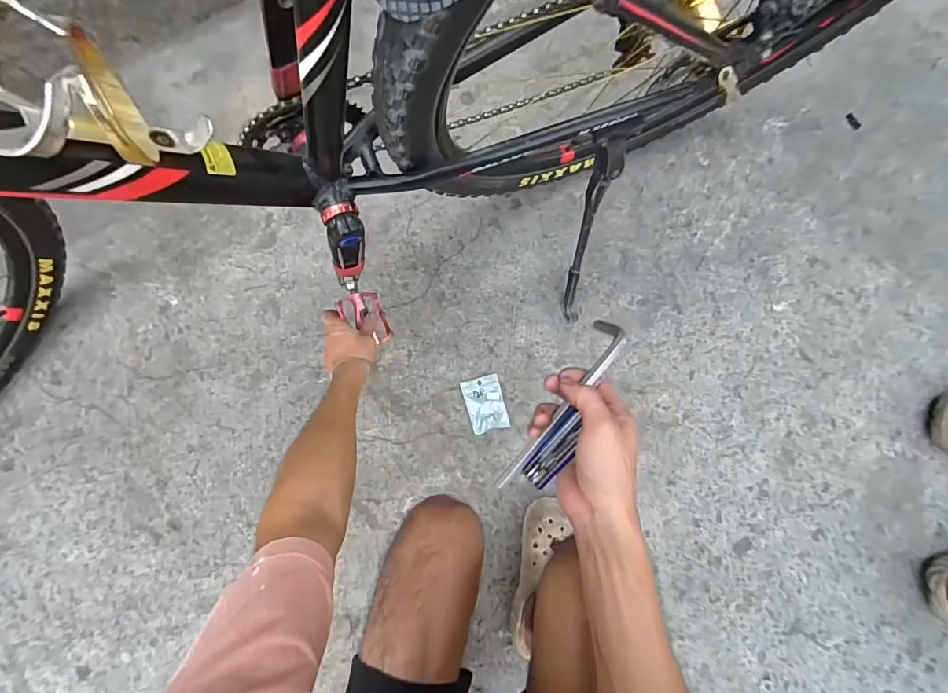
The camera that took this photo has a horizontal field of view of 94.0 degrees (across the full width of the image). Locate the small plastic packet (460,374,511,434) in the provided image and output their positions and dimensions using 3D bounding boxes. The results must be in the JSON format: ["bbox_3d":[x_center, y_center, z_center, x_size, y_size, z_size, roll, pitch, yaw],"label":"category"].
[{"bbox_3d":[0.021,0.105,0.806,0.068,0.007,0.097,-16,86,-1],"label":"small plastic packet"}]

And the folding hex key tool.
[{"bbox_3d":[0.087,0.058,0.405,0.040,0.030,0.179,31,88,2],"label":"folding hex key tool"}]

